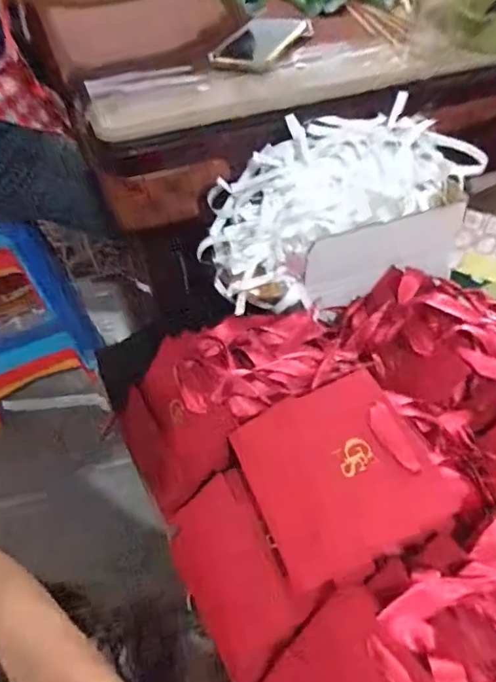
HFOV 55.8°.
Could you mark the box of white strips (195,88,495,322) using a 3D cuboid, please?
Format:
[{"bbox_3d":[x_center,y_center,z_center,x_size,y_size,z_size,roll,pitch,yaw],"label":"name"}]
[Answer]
[{"bbox_3d":[0.105,-0.145,0.549,0.318,0.168,0.151,-10,49,-5],"label":"box of white strips"}]

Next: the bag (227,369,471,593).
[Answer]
[{"bbox_3d":[0.077,0.109,0.392,0.147,0.018,0.136,-26,65,-4],"label":"bag"}]

